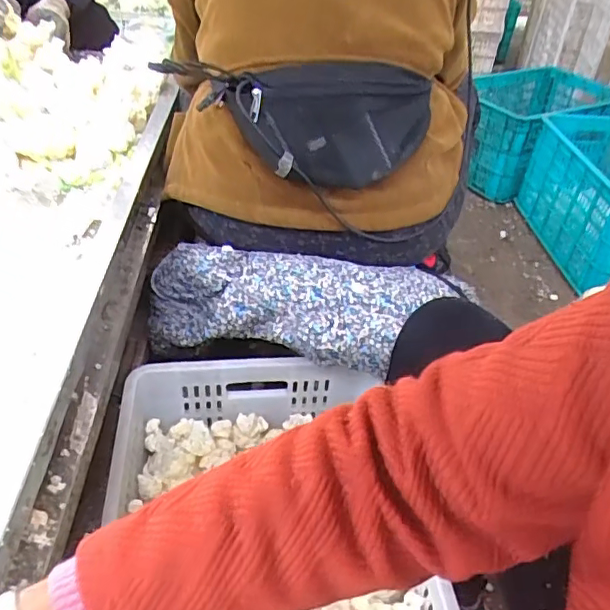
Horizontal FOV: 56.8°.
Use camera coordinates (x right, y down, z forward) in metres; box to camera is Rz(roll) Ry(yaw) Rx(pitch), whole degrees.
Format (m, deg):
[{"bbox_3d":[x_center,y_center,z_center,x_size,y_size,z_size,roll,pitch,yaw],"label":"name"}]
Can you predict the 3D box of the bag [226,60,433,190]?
[{"bbox_3d":[0.035,-0.225,0.699,0.261,0.126,0.119,-1,39,-6],"label":"bag"}]

